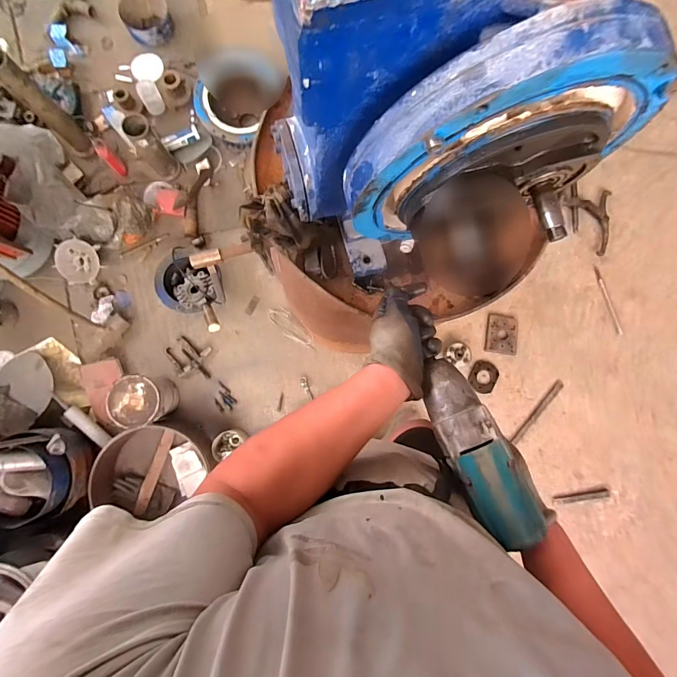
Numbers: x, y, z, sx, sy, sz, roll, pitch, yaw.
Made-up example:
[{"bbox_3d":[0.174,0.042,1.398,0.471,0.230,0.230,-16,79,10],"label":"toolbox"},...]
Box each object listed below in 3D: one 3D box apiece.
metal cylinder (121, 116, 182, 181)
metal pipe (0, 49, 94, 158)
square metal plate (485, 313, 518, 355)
[{"bbox_3d":[-0.683,-0.702,1.417,0.101,0.288,0.095,-36,86,-5],"label":"metal cylinder"},{"bbox_3d":[-1.008,-0.790,1.313,0.083,0.423,0.081,-40,87,-5],"label":"metal pipe"},{"bbox_3d":[0.678,-0.018,1.577,0.126,0.016,0.161,7,88,3],"label":"square metal plate"}]

